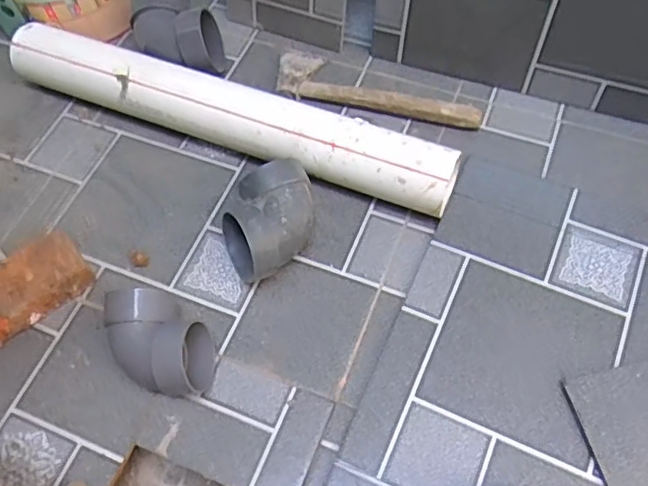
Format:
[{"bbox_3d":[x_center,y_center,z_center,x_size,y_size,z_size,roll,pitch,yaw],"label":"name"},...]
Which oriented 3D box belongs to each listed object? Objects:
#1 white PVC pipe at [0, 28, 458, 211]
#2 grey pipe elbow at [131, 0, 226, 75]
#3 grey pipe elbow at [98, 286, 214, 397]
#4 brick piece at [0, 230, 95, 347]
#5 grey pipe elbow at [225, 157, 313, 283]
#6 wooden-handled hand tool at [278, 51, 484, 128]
[{"bbox_3d":[-0.146,-0.176,0.834,0.675,0.087,0.085,21,63,12],"label":"white PVC pipe"},{"bbox_3d":[-0.220,-0.314,0.914,0.175,0.088,0.105,26,65,16],"label":"grey pipe elbow"},{"bbox_3d":[-0.186,0.115,0.681,0.095,0.077,0.145,-40,66,-18],"label":"grey pipe elbow"},{"bbox_3d":[-0.372,0.059,0.738,0.159,0.043,0.082,-37,65,-16],"label":"brick piece"},{"bbox_3d":[-0.062,-0.029,0.746,0.104,0.092,0.147,35,68,20],"label":"grey pipe elbow"},{"bbox_3d":[0.080,-0.238,0.890,0.310,0.025,0.107,11,62,9],"label":"wooden-handled hand tool"}]

